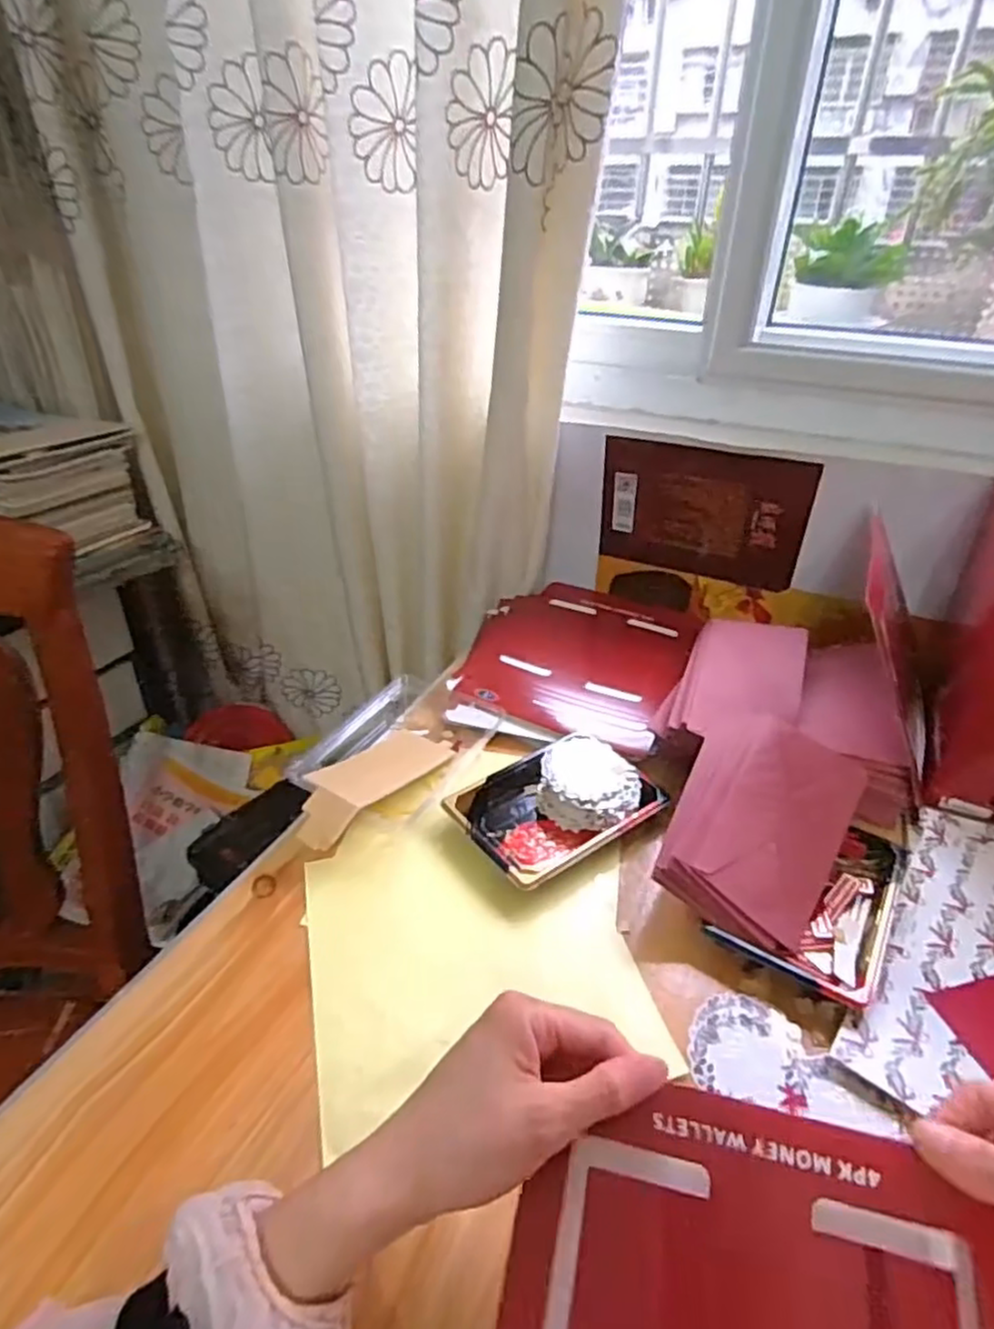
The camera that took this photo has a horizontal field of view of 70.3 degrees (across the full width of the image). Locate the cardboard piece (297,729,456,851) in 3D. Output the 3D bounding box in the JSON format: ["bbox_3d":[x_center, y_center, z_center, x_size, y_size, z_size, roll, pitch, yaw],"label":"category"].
[{"bbox_3d":[-0.109,0.097,0.609,0.063,0.040,0.169,21,38,26],"label":"cardboard piece"}]

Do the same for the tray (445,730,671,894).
[{"bbox_3d":[0.049,0.117,0.592,0.159,0.033,0.111,-21,40,-30],"label":"tray"}]

